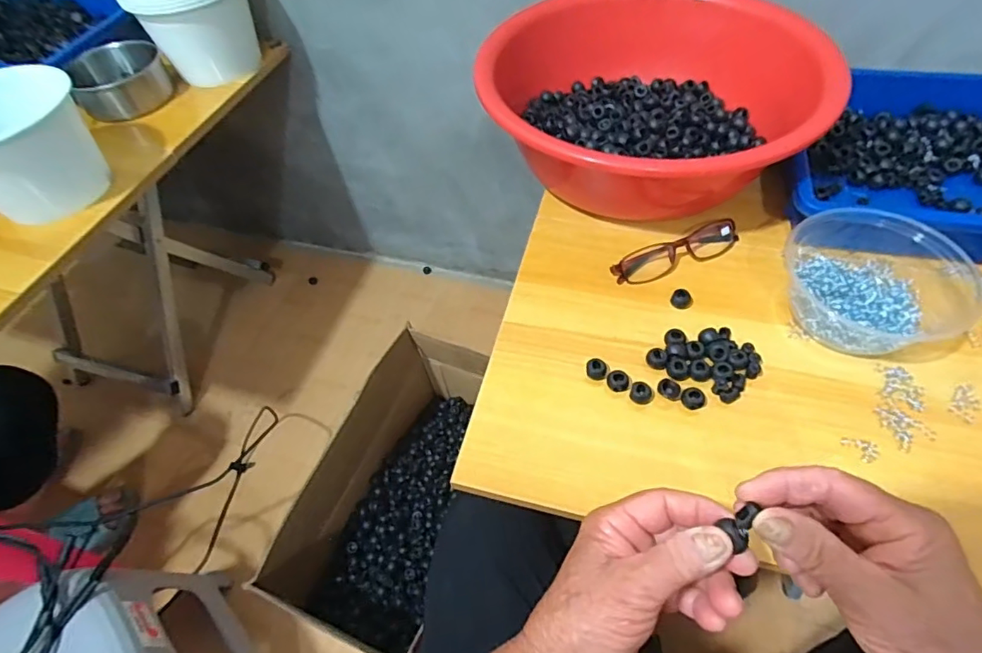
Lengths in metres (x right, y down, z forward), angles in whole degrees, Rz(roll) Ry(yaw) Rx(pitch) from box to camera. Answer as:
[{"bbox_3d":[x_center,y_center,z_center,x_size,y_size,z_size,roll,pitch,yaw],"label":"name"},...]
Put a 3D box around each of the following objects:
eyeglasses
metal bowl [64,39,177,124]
[{"bbox_3d":[0.181,-0.073,0.507,0.132,0.021,0.031,-19,56,-9],"label":"eyeglasses"},{"bbox_3d":[-0.521,-0.350,0.743,0.118,0.064,0.109,-30,58,-16],"label":"metal bowl"}]

